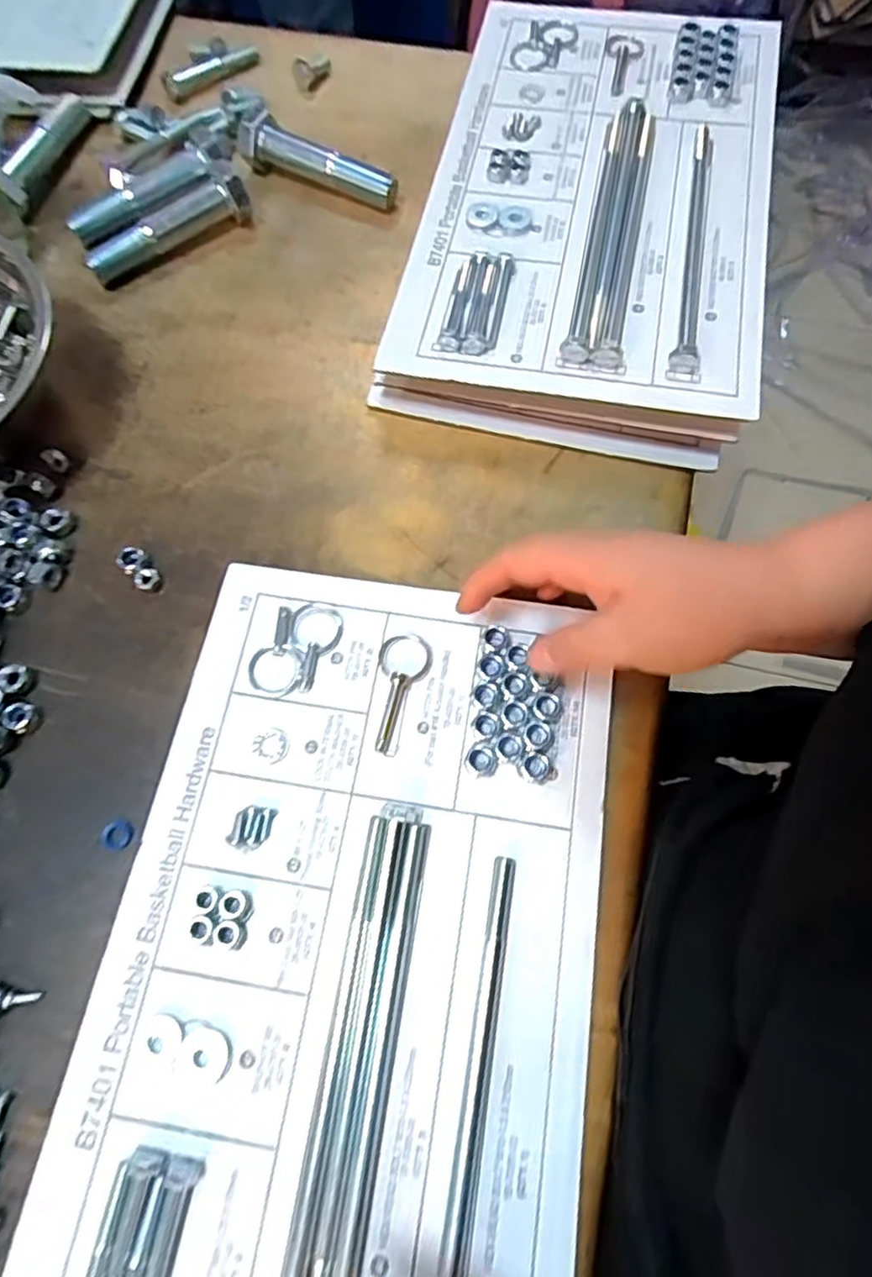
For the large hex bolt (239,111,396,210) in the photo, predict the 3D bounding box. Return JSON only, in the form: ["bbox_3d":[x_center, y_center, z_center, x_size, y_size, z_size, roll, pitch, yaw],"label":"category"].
[{"bbox_3d":[-0.089,-0.357,0.500,0.123,0.033,0.024,25,70,9],"label":"large hex bolt"}]

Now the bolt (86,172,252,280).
[{"bbox_3d":[-0.194,-0.298,0.480,0.119,0.035,0.027,-29,71,-11],"label":"bolt"}]

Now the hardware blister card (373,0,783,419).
[{"bbox_3d":[0.113,-0.315,0.454,0.224,0.021,0.369,12,66,6],"label":"hardware blister card"}]

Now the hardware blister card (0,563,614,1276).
[{"bbox_3d":[-0.040,0.145,0.314,0.227,0.016,0.366,10,68,4],"label":"hardware blister card"}]

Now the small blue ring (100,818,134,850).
[{"bbox_3d":[-0.162,0.099,0.338,0.014,0.004,0.015,11,68,4],"label":"small blue ring"}]

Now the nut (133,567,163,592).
[{"bbox_3d":[-0.168,-0.034,0.389,0.014,0.008,0.013,0,68,0],"label":"nut"}]

